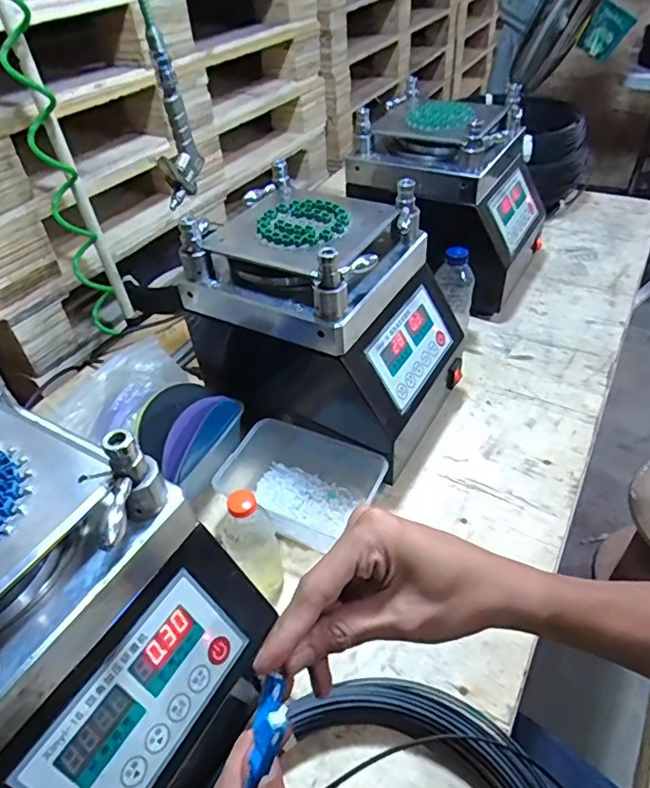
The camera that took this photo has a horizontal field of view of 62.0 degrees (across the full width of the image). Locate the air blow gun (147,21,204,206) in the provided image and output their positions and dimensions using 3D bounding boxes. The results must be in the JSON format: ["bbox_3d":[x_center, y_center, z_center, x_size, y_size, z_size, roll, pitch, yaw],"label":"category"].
[{"bbox_3d":[-0.175,-0.311,0.619,0.028,0.166,0.071,0,43,5],"label":"air blow gun"}]

